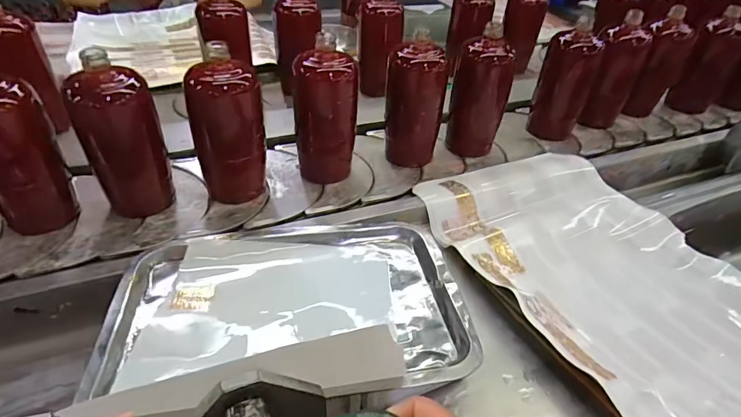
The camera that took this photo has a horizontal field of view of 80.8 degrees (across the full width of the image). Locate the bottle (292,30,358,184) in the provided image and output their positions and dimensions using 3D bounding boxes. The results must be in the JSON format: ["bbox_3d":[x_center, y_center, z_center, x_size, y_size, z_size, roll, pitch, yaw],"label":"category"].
[{"bbox_3d":[-0.058,-0.123,0.576,0.079,0.168,0.073,35,49,29],"label":"bottle"}]

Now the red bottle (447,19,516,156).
[{"bbox_3d":[0.170,-0.177,0.665,0.071,0.168,0.059,-10,43,-17],"label":"red bottle"}]

